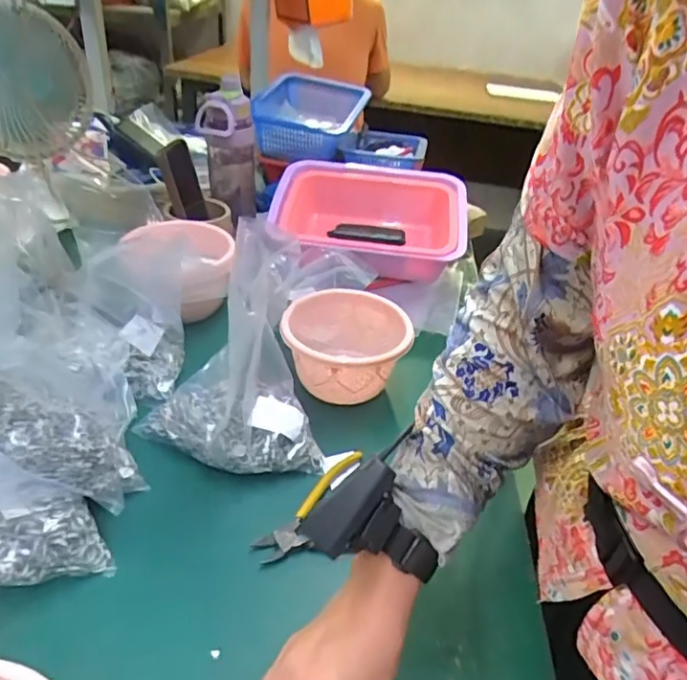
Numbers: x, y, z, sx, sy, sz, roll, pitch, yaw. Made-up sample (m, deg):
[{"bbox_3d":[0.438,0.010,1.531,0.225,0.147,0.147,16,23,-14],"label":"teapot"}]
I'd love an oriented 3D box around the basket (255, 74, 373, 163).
[{"bbox_3d":[-0.060,-0.466,1.192,0.200,0.109,0.357,9,35,3],"label":"basket"}]

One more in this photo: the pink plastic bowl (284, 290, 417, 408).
[{"bbox_3d":[0.000,0.012,0.681,0.146,0.091,0.150,6,35,-2],"label":"pink plastic bowl"}]

